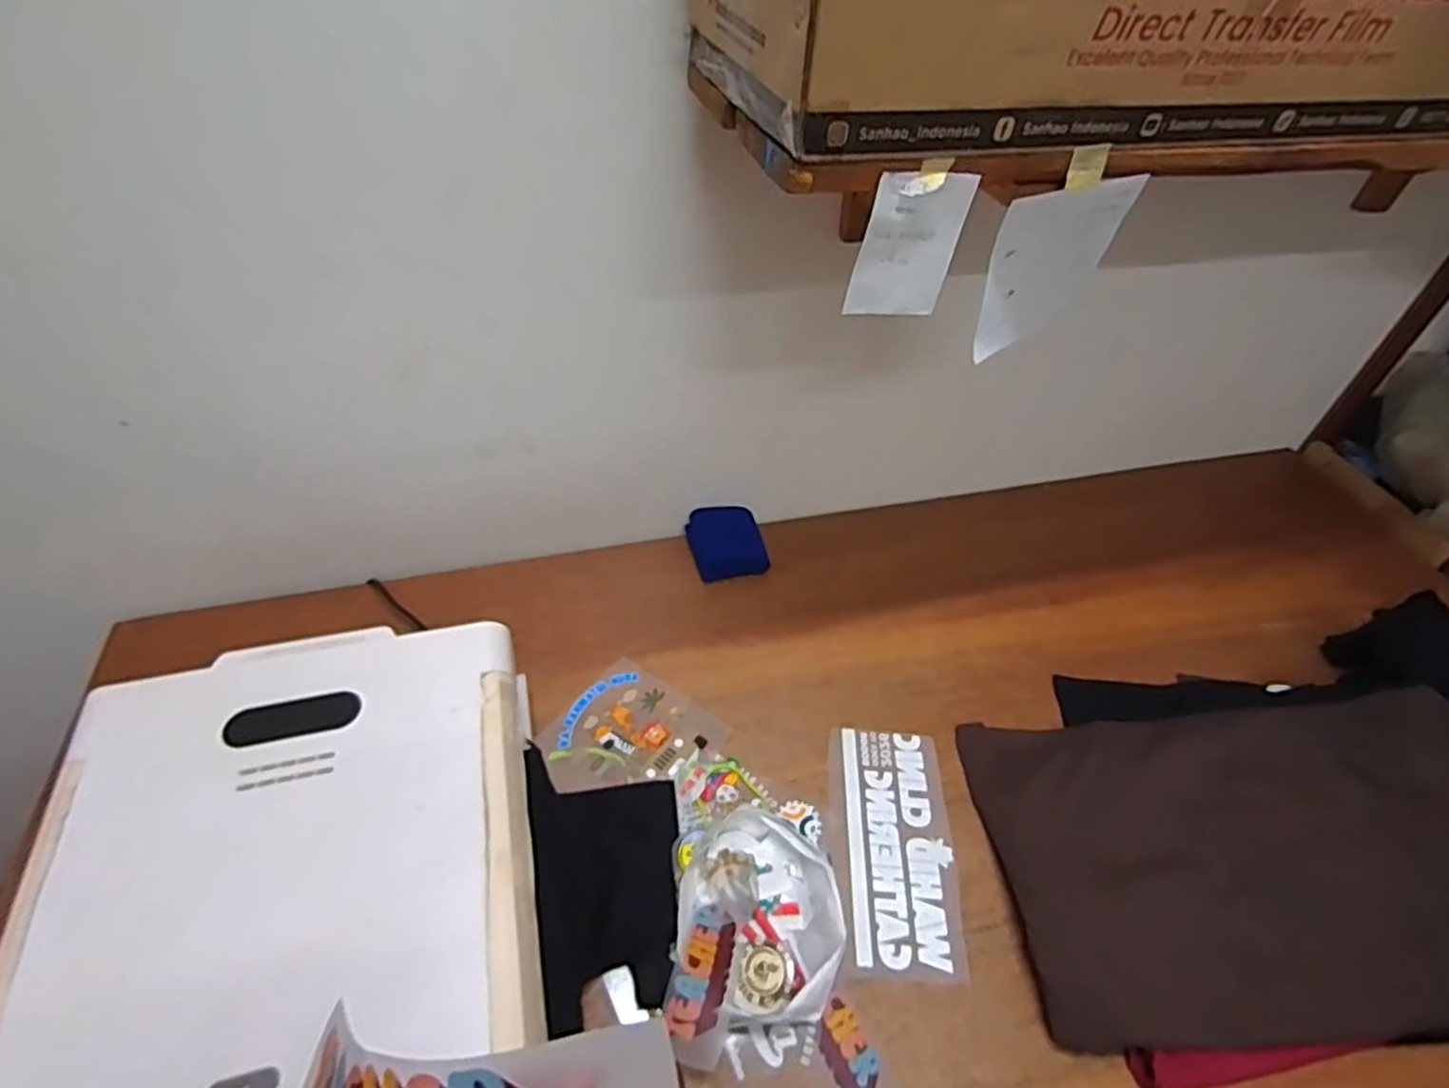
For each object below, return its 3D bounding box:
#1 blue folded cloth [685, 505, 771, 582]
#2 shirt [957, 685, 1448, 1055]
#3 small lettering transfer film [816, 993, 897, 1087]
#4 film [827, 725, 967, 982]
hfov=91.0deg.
[{"bbox_3d":[0.003,-0.006,1.113,0.112,0.034,0.121,-8,49,-11],"label":"blue folded cloth"},{"bbox_3d":[0.546,0.308,0.747,0.468,0.187,0.340,0,48,-4],"label":"shirt"},{"bbox_3d":[0.126,0.501,0.678,0.055,0.004,0.117,-17,47,-17],"label":"small lettering transfer film"},{"bbox_3d":[0.194,0.345,0.829,0.135,0.006,0.275,6,46,1],"label":"film"}]

